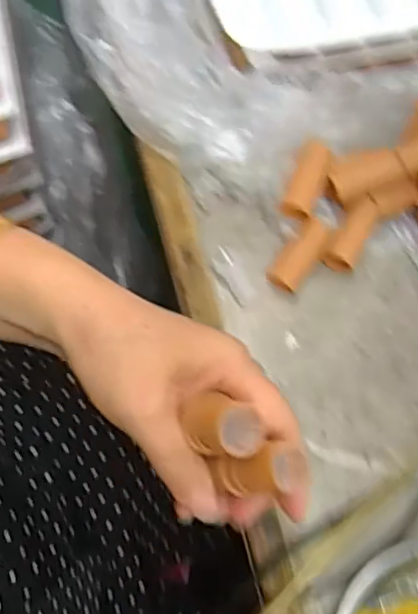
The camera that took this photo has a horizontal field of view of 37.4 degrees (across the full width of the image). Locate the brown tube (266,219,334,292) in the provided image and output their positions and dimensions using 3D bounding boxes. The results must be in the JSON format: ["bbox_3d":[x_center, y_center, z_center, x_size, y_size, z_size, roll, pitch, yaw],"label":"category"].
[{"bbox_3d":[0.057,-0.031,0.380,0.020,0.013,0.046,39,95,12],"label":"brown tube"}]

